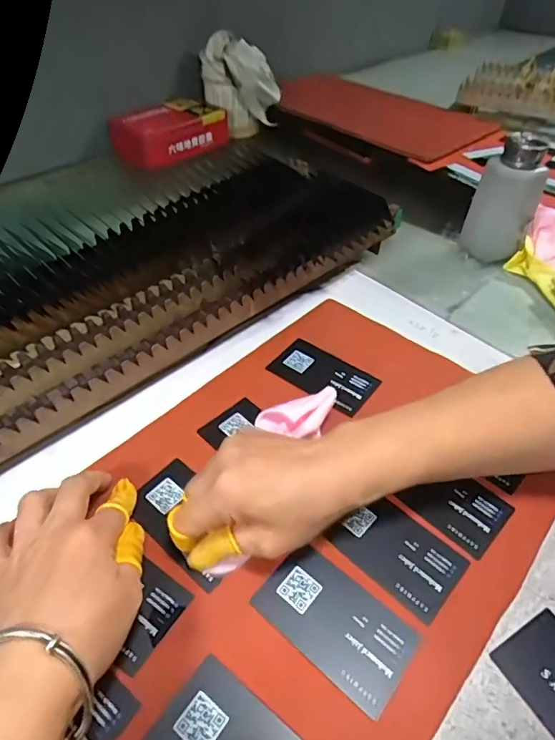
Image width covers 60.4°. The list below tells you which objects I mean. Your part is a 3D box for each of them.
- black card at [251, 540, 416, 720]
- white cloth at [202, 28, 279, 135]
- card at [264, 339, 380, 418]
[{"bbox_3d":[0.032,0.141,0.270,0.085,0.004,0.051,31,52,27],"label":"black card"},{"bbox_3d":[-0.060,-0.455,0.779,0.121,0.131,0.064,33,53,28],"label":"white cloth"},{"bbox_3d":[0.039,0.004,0.407,0.087,0.005,0.049,30,51,25],"label":"card"}]

